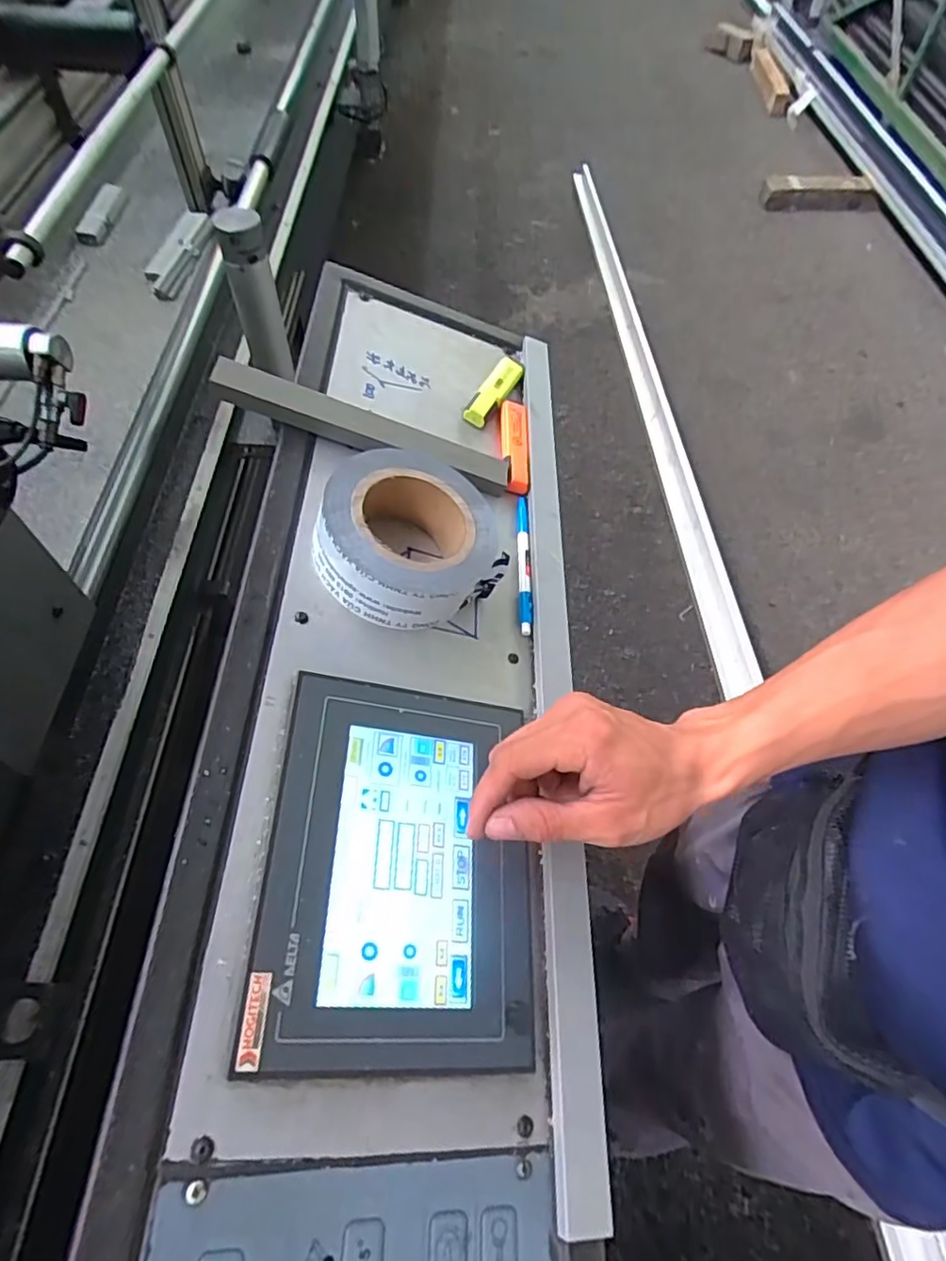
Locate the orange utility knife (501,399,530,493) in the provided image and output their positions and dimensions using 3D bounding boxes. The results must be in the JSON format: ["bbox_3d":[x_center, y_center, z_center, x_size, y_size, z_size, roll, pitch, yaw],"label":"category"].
[{"bbox_3d":[0.039,-0.175,0.584,0.026,0.009,0.115,9,58,-12],"label":"orange utility knife"}]

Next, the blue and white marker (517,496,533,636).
[{"bbox_3d":[0.043,-0.059,0.521,0.011,0.006,0.142,2,58,-3],"label":"blue and white marker"}]

